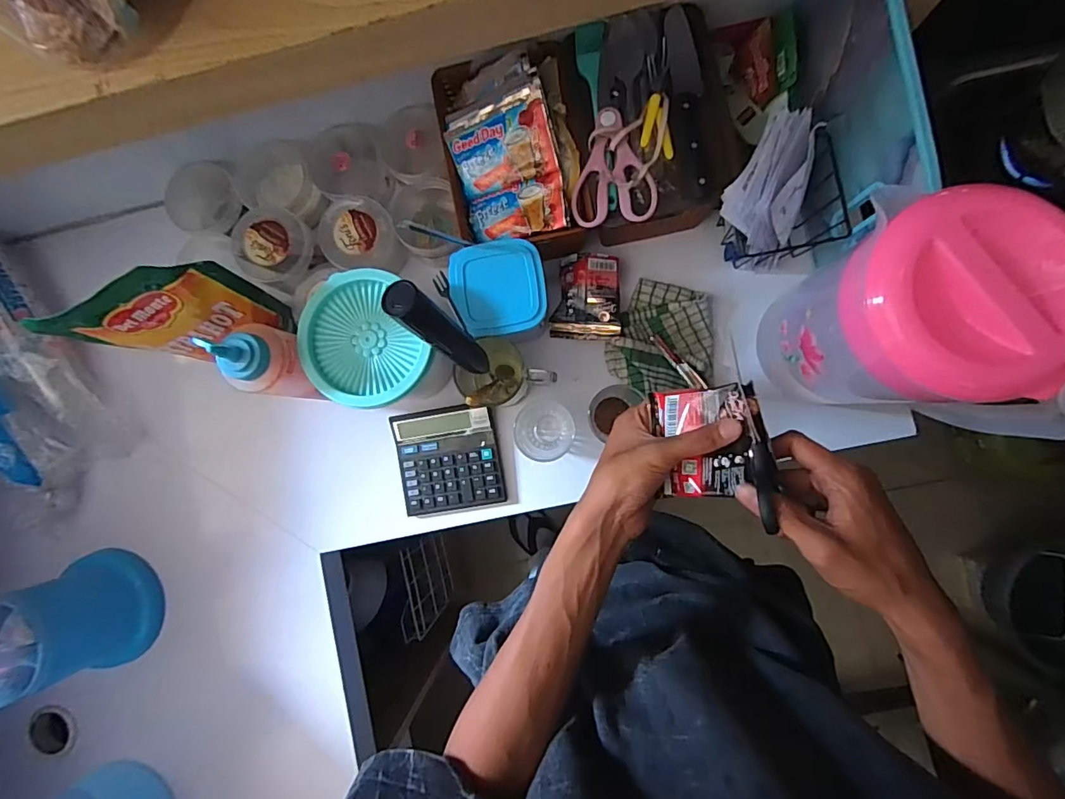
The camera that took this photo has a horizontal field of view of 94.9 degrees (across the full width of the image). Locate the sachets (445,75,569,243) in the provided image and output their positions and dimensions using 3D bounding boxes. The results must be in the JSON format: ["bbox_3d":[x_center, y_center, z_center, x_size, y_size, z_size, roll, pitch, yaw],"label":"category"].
[{"bbox_3d":[-0.020,-0.257,0.546,0.115,0.070,0.143,-8,107,23],"label":"sachets"}]

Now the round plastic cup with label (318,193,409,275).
[{"bbox_3d":[-0.210,-0.197,0.613,0.087,0.057,0.099,-39,85,2],"label":"round plastic cup with label"}]

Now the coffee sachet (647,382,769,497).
[{"bbox_3d":[0.133,0.032,0.379,0.089,0.012,0.085,-13,71,46],"label":"coffee sachet"}]

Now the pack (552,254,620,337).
[{"bbox_3d":[0.065,-0.124,0.594,0.084,0.020,0.100,5,100,16],"label":"pack"}]

